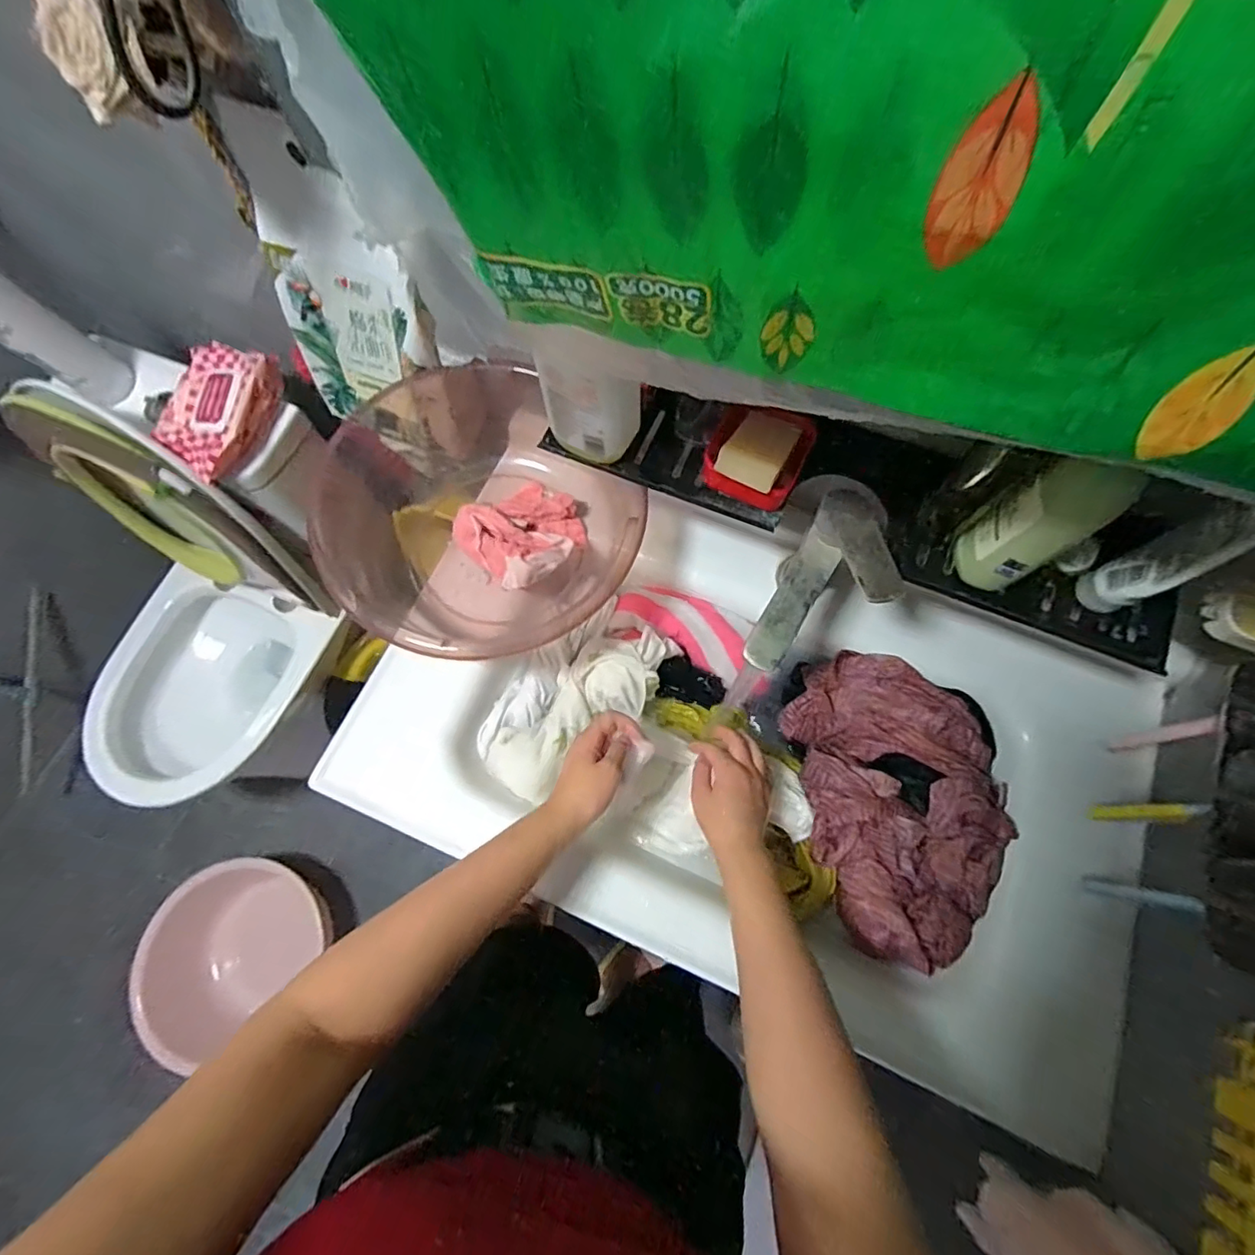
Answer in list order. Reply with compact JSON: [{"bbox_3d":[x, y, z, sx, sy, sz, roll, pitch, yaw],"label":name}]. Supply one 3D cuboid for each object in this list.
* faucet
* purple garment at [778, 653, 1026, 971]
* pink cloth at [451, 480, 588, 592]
[{"bbox_3d":[0.182,-0.044,0.503,0.100,0.076,0.178,17,73,6],"label":"faucet"},{"bbox_3d":[0.291,0.184,0.592,0.196,0.074,0.321,-5,72,-1],"label":"purple garment"},{"bbox_3d":[-0.118,-0.113,0.645,0.119,0.071,0.136,39,76,12],"label":"pink cloth"}]

